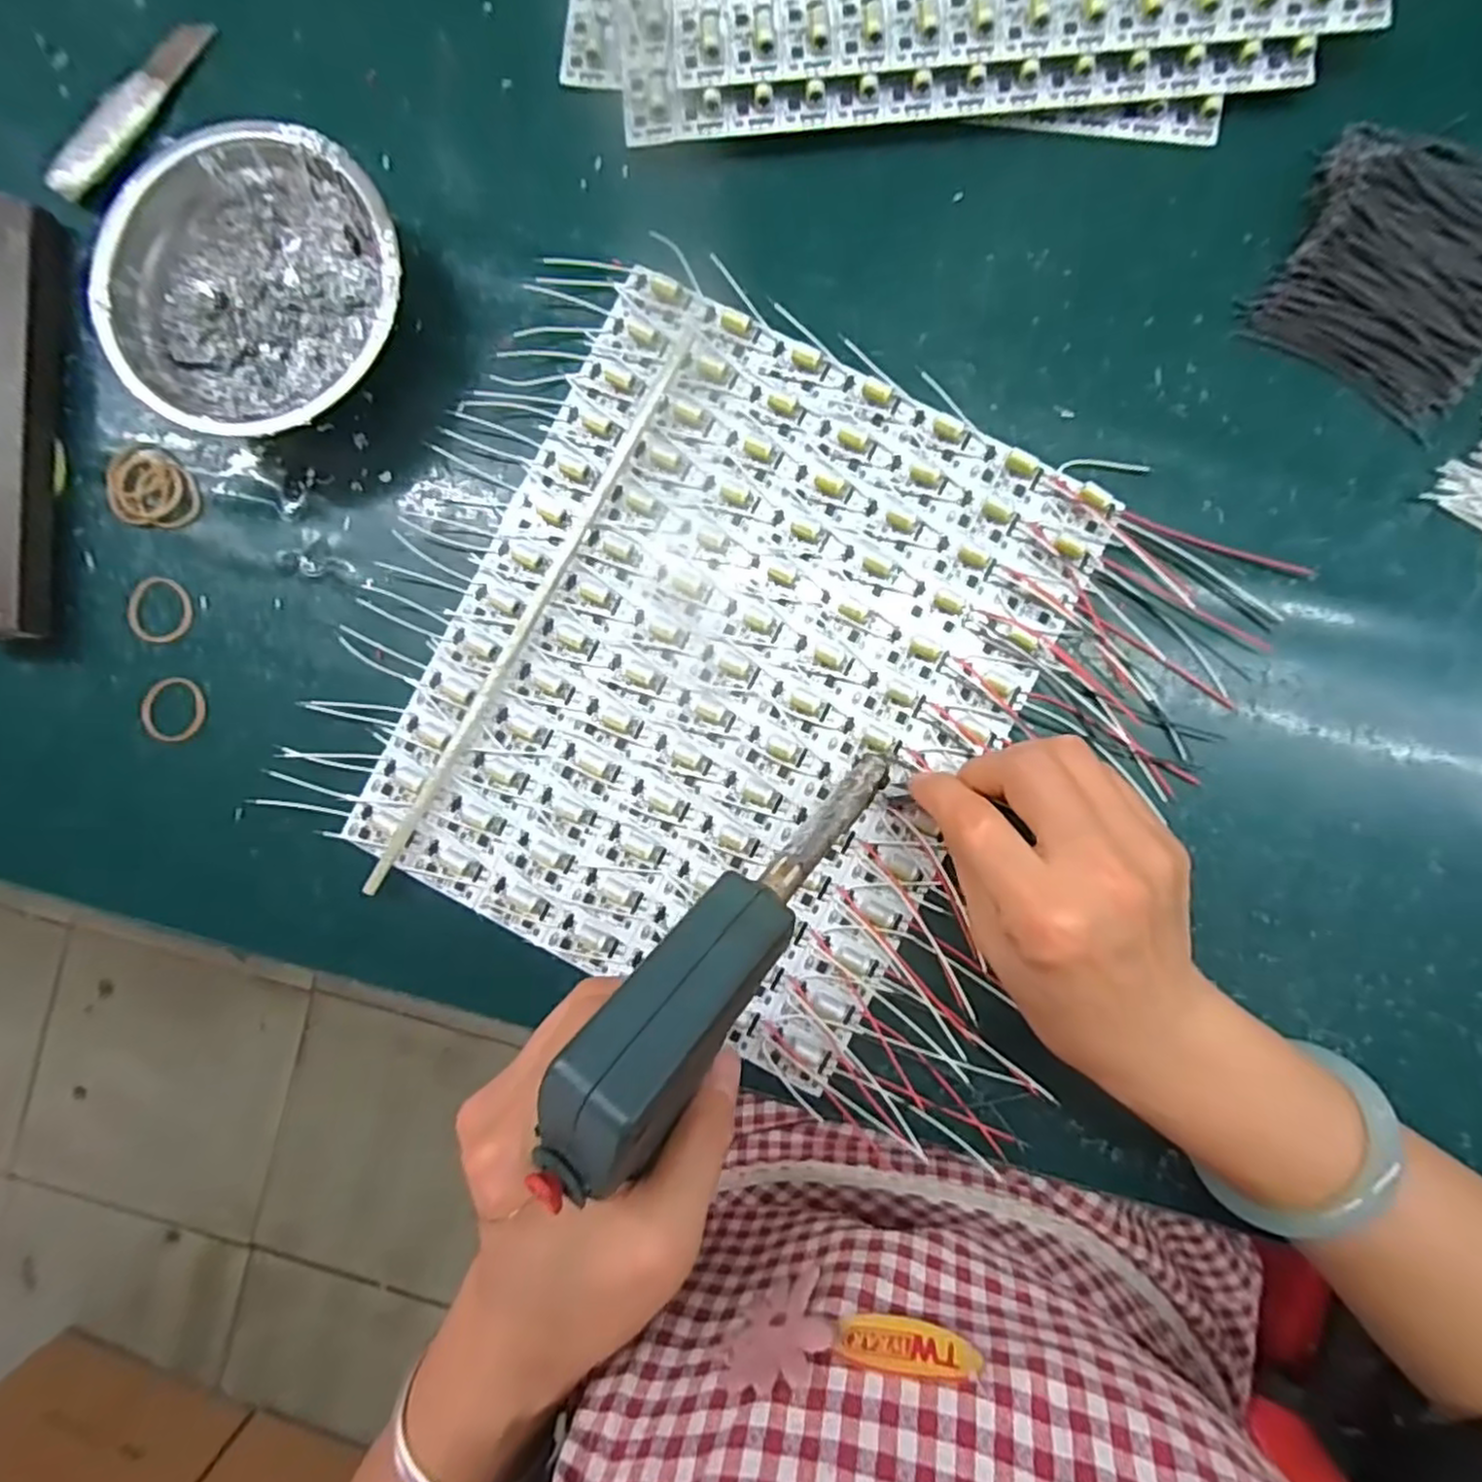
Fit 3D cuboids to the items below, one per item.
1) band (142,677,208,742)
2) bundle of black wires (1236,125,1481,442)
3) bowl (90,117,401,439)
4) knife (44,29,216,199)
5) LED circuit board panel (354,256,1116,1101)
[{"bbox_3d":[-0.260,-0.014,0.318,0.027,0.006,0.029,-2,90,2],"label":"band"},{"bbox_3d":[0.275,-0.197,0.286,0.098,0.020,0.095,34,91,2],"label":"bundle of black wires"},{"bbox_3d":[-0.203,-0.190,0.300,0.127,0.038,0.119,-32,89,2],"label":"bowl"},{"bbox_3d":[-0.281,-0.292,0.319,0.019,0.015,0.102,34,91,2],"label":"knife"},{"bbox_3d":[-0.006,-0.030,0.305,0.237,0.018,0.281,27,93,3],"label":"LED circuit board panel"}]

